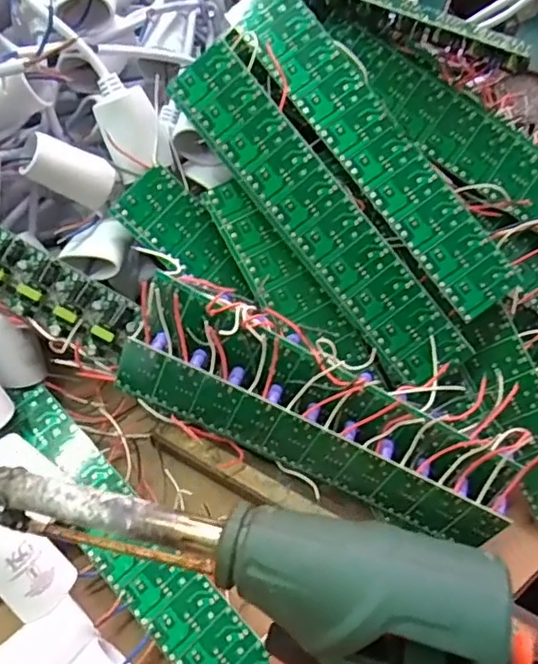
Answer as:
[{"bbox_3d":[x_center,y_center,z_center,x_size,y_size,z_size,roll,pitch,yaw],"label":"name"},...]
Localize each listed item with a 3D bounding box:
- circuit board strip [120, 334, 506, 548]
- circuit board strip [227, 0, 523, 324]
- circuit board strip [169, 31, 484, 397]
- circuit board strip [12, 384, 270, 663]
[{"bbox_3d":[0.018,0.059,0.300,0.198,0.039,0.006,26,39,-2],"label":"circuit board strip"},{"bbox_3d":[0.052,-0.096,0.307,0.036,0.006,0.202,-37,86,0],"label":"circuit board strip"},{"bbox_3d":[0.025,-0.059,0.307,0.038,0.004,0.199,-39,90,11],"label":"circuit board strip"},{"bbox_3d":[-0.074,0.100,0.298,0.036,0.012,0.181,-39,72,-23],"label":"circuit board strip"}]

